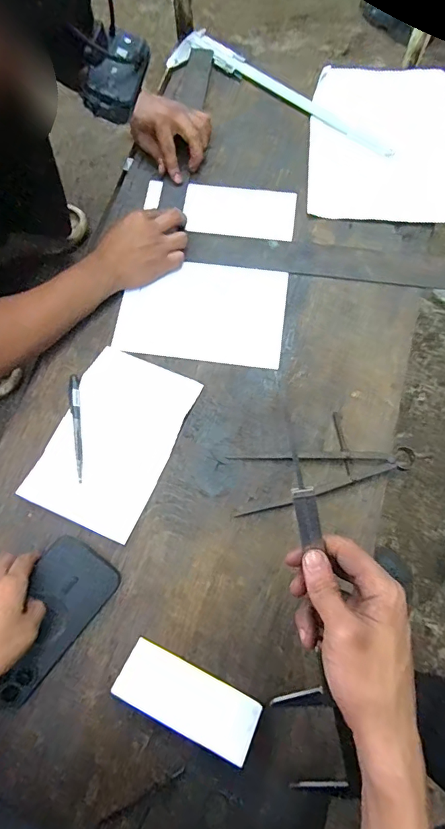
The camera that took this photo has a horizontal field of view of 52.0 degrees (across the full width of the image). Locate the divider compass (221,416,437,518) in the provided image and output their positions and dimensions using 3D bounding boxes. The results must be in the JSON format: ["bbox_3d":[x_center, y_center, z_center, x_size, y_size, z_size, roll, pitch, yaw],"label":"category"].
[{"bbox_3d":[0.117,0.048,0.531,0.216,0.019,0.086,-15,71,-6],"label":"divider compass"}]

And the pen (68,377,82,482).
[{"bbox_3d":[-0.177,0.014,0.551,0.013,0.006,0.134,-7,70,-3],"label":"pen"}]

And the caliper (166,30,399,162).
[{"bbox_3d":[0.089,-0.506,0.735,0.411,0.016,0.082,39,74,13],"label":"caliper"}]

